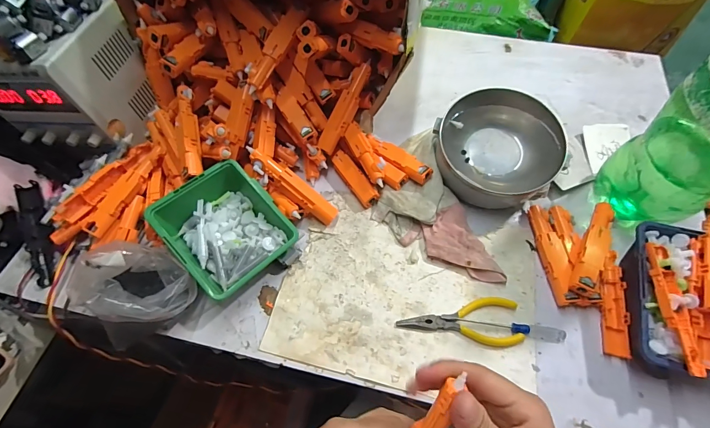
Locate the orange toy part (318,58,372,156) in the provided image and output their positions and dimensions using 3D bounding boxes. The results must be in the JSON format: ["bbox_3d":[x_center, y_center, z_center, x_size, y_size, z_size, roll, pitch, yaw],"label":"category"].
[{"bbox_3d":[-0.012,-0.136,0.446,0.025,0.016,0.123,28,93,12],"label":"orange toy part"}]

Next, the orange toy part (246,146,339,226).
[{"bbox_3d":[-0.076,-0.032,0.416,0.127,0.019,0.029,38,68,-10],"label":"orange toy part"}]

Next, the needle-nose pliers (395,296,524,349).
[{"bbox_3d":[0.112,0.115,0.373,0.129,0.008,0.050,-1,59,2],"label":"needle-nose pliers"}]

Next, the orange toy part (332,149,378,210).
[{"bbox_3d":[-0.002,-0.045,0.451,0.025,0.021,0.083,-32,63,-16],"label":"orange toy part"}]

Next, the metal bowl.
[{"bbox_3d":[0.178,-0.083,0.434,0.137,0.074,0.132,-15,60,-7],"label":"metal bowl"}]

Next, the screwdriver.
[{"bbox_3d":[0.160,0.121,0.370,0.127,0.010,0.015,6,60,6],"label":"screwdriver"}]

